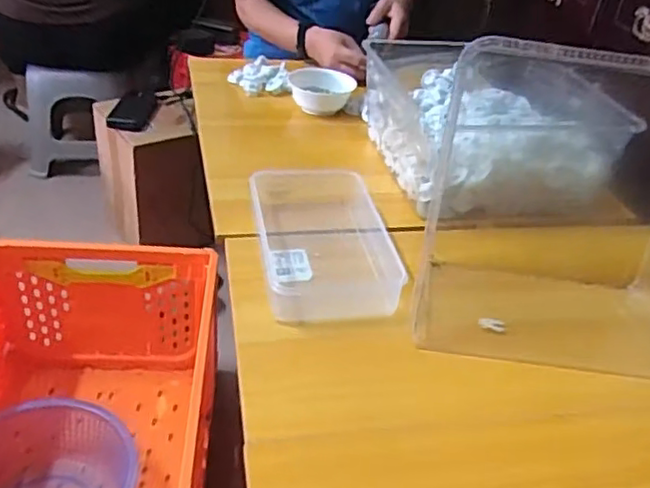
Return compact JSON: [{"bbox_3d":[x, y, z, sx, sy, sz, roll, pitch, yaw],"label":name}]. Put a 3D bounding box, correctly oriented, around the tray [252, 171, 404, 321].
[{"bbox_3d":[0.001,-0.008,0.752,0.163,0.049,0.242,-3,37,-14],"label":"tray"}]

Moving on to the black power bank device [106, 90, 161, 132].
[{"bbox_3d":[-0.428,-0.303,1.440,0.085,0.016,0.171,16,43,-1],"label":"black power bank device"}]

